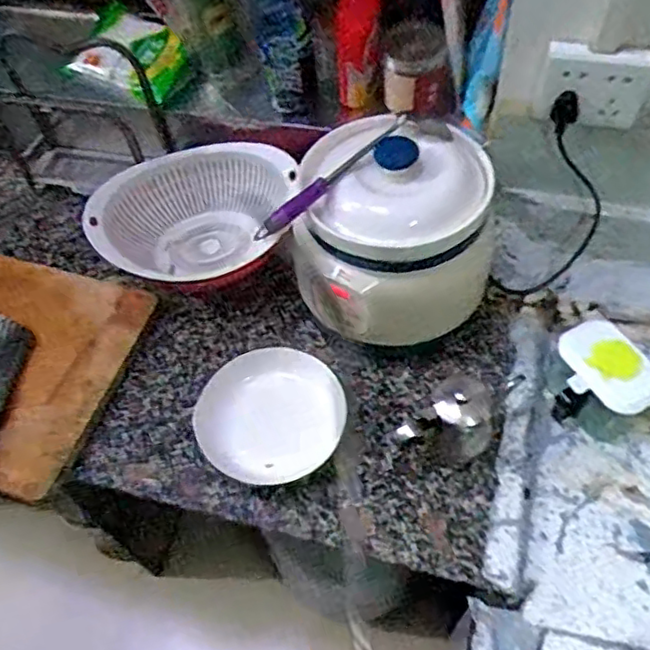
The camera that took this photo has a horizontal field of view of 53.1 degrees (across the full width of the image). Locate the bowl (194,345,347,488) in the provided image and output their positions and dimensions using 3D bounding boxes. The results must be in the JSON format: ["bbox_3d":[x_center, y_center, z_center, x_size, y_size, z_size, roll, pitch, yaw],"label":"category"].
[{"bbox_3d":[-0.060,0.103,0.759,0.161,0.028,0.169,-2,56,3],"label":"bowl"}]

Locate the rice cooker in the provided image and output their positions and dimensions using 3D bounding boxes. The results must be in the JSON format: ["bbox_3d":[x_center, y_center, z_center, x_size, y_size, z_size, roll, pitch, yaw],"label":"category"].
[{"bbox_3d":[0.078,-0.095,0.772,0.216,0.217,0.202,4,57,8],"label":"rice cooker"}]

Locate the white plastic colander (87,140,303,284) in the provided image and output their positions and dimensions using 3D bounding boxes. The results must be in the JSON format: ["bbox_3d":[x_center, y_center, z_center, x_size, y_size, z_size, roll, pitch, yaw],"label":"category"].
[{"bbox_3d":[-0.169,-0.138,0.894,0.275,0.095,0.221,-28,58,-13],"label":"white plastic colander"}]

